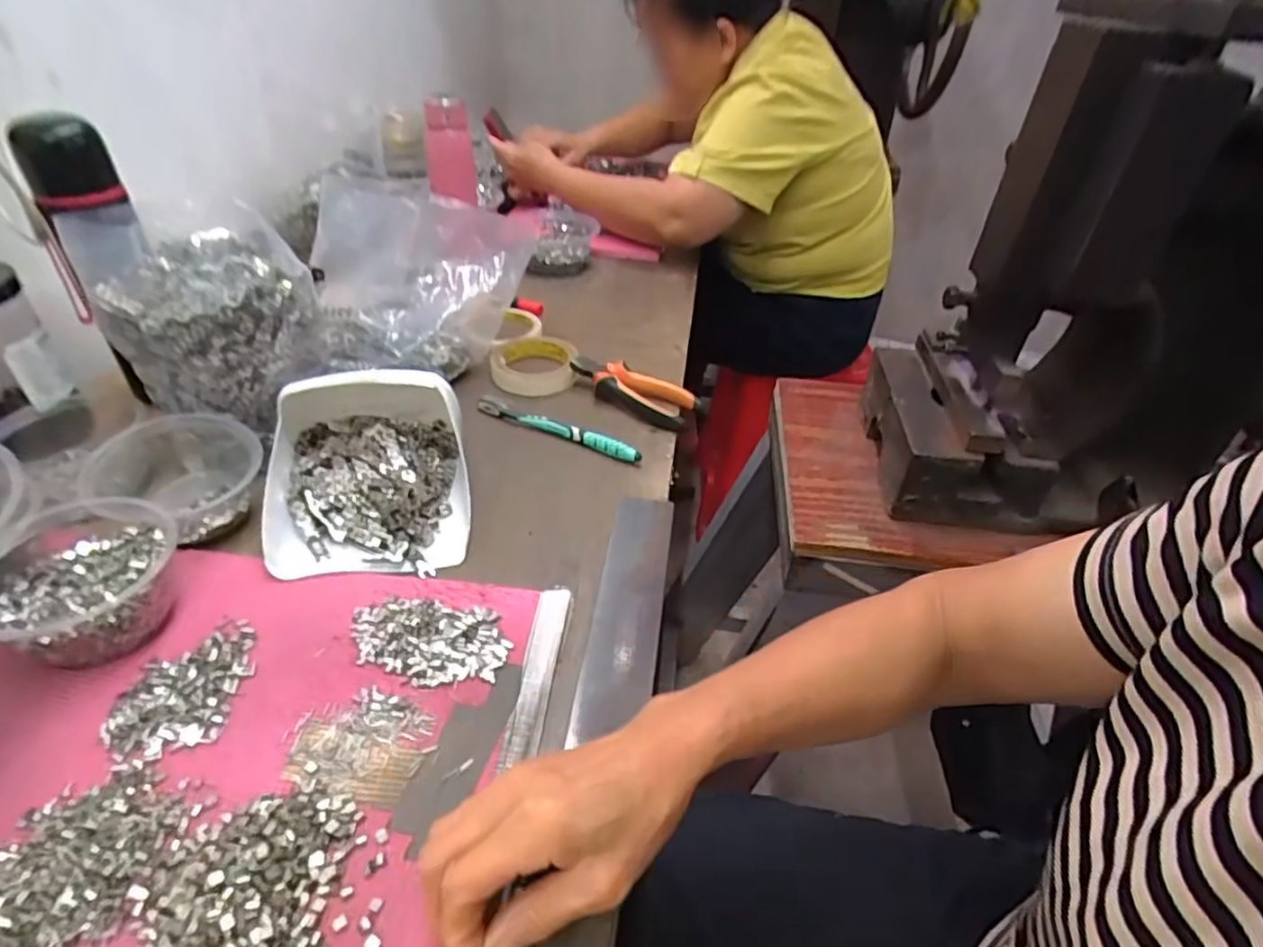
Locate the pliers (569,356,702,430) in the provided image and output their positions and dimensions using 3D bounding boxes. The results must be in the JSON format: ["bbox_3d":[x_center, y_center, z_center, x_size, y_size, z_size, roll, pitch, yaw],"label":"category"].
[{"bbox_3d":[-0.005,-0.088,0.708,0.147,0.033,0.056,20,41,20],"label":"pliers"}]

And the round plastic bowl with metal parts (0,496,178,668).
[{"bbox_3d":[-0.363,0.072,0.437,0.114,0.054,0.112,2,38,-1],"label":"round plastic bowl with metal parts"}]

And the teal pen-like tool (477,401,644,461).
[{"bbox_3d":[-0.073,-0.048,0.655,0.180,0.015,0.013,18,41,18],"label":"teal pen-like tool"}]

